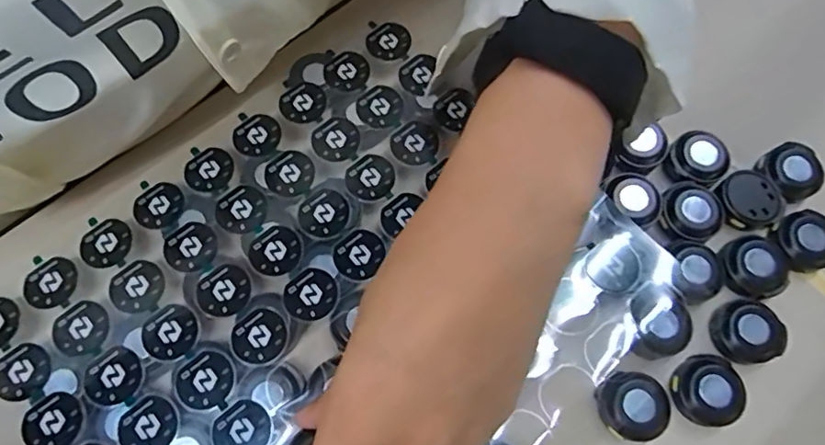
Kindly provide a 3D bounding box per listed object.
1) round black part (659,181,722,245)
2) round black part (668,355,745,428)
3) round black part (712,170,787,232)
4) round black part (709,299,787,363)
[{"bbox_3d":[0.138,-0.005,0.272,0.029,0.007,0.030,1,71,-2],"label":"round black part"},{"bbox_3d":[0.133,0.076,0.246,0.029,0.010,0.030,1,71,-2],"label":"round black part"},{"bbox_3d":[0.169,-0.011,0.274,0.029,0.008,0.029,1,71,-2],"label":"round black part"},{"bbox_3d":[0.157,0.051,0.255,0.029,0.010,0.028,1,71,-2],"label":"round black part"}]

